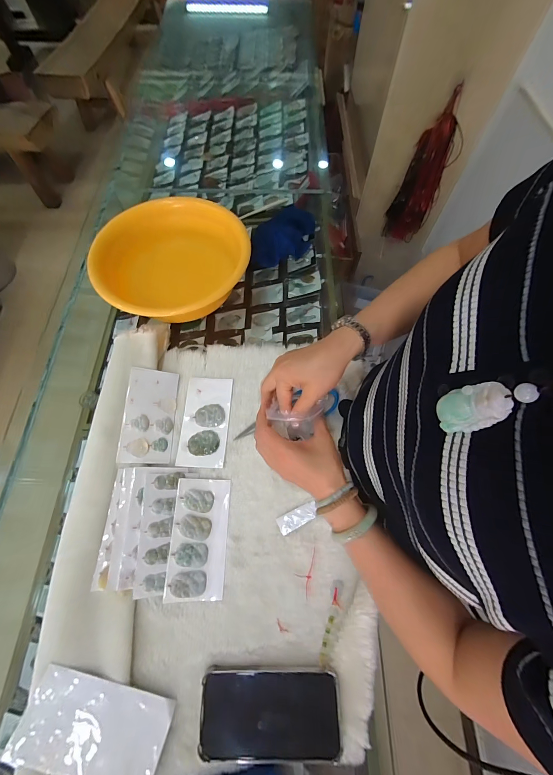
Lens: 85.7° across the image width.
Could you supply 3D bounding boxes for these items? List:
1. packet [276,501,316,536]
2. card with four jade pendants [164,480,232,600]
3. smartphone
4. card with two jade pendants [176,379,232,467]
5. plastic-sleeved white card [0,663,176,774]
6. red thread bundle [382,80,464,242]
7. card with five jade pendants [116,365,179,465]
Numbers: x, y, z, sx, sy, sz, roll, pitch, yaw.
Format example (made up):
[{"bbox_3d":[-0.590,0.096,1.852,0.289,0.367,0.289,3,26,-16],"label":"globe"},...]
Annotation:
[{"bbox_3d":[0.032,0.192,0.441,0.061,0.004,0.025,-27,66,-4],"label":"packet"},{"bbox_3d":[-0.110,0.213,0.428,0.077,0.007,0.155,7,64,-15],"label":"card with four jade pendants"},{"bbox_3d":[-0.008,0.380,0.347,0.160,0.014,0.079,0,66,0],"label":"smartphone"},{"bbox_3d":[-0.120,0.055,0.504,0.077,0.008,0.155,2,66,2],"label":"card with two jade pendants"},{"bbox_3d":[-0.205,0.385,0.338,0.155,0.011,0.078,20,54,-4],"label":"plastic-sleeved white card"},{"bbox_3d":[0.537,-0.748,1.076,0.157,0.483,0.073,4,58,-5],"label":"red thread bundle"},{"bbox_3d":[-0.208,0.045,0.491,0.076,0.007,0.153,9,69,-25],"label":"card with five jade pendants"}]

